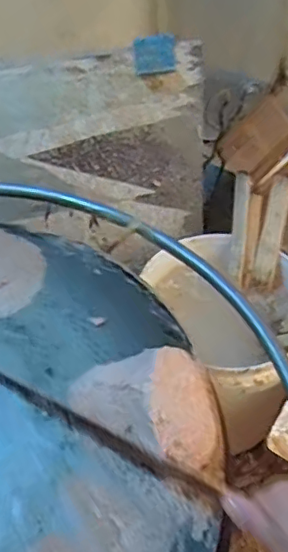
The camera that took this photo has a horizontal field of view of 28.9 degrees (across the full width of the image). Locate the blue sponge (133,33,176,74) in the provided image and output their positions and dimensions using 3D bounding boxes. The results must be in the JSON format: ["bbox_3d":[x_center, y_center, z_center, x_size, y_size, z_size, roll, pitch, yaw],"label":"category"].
[{"bbox_3d":[0.018,-0.363,0.915,0.068,0.057,0.019,-13,48,-8],"label":"blue sponge"}]

